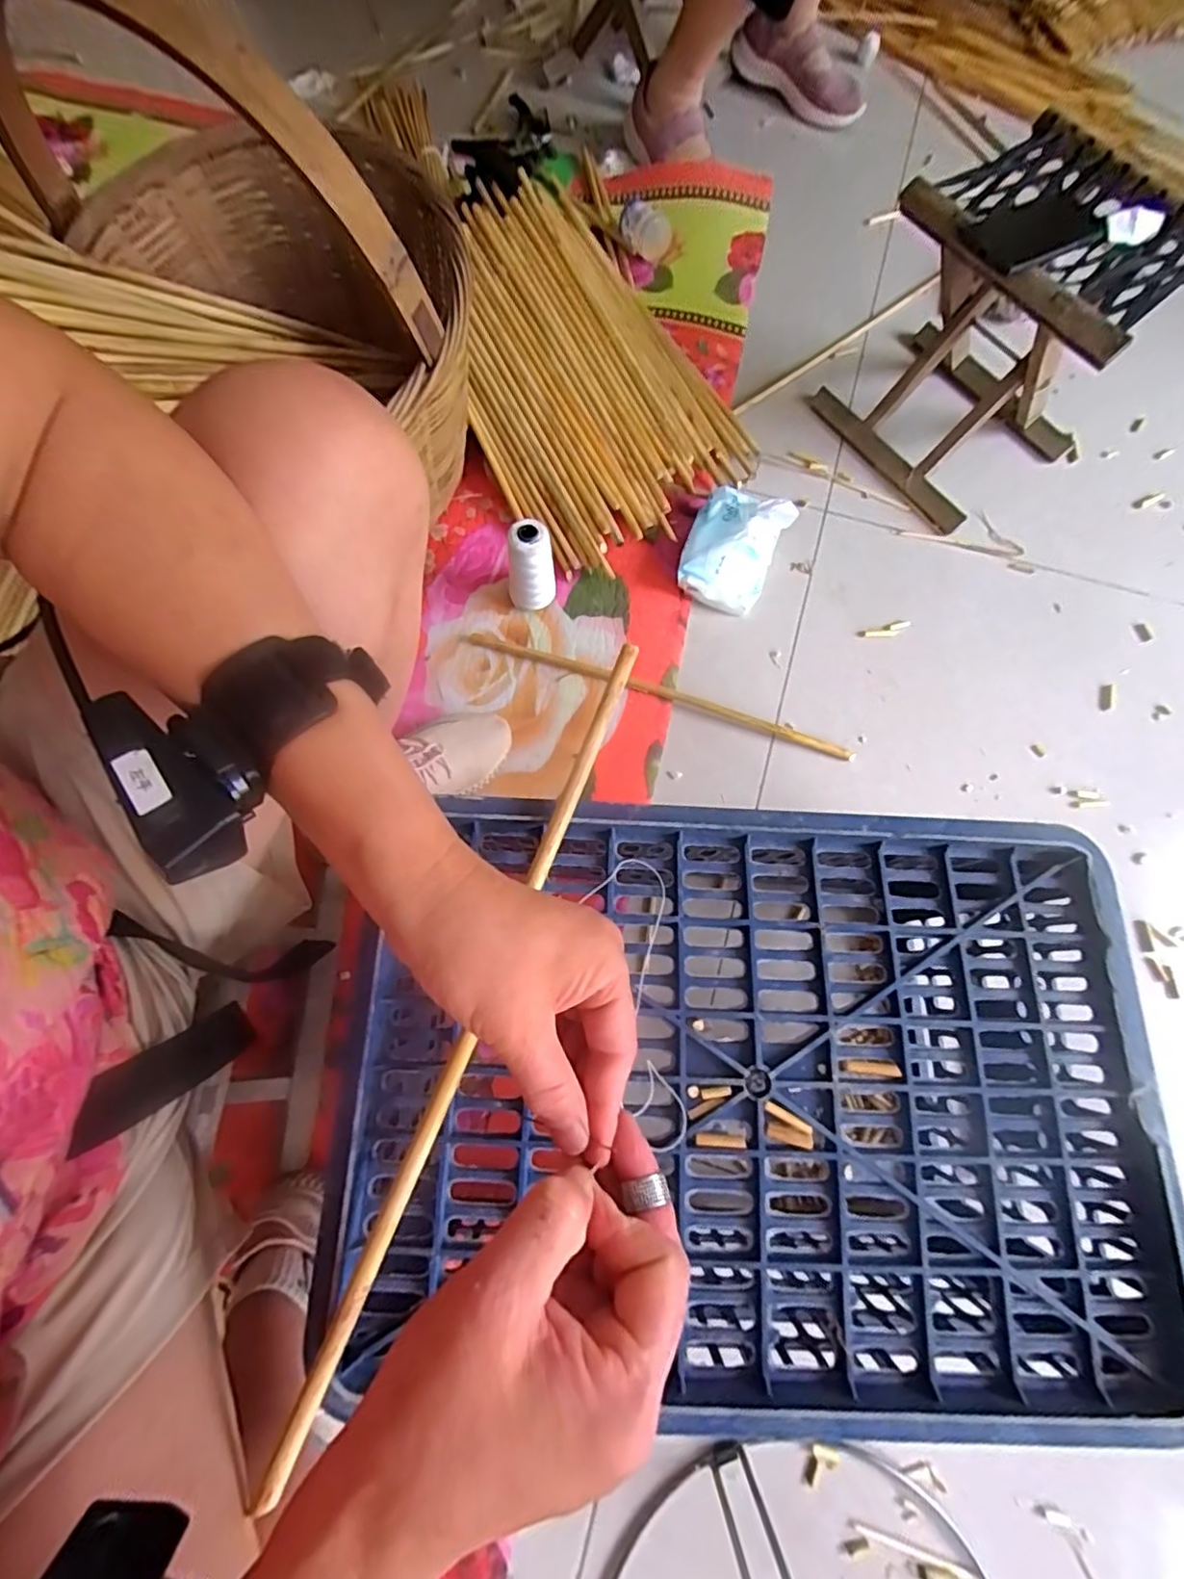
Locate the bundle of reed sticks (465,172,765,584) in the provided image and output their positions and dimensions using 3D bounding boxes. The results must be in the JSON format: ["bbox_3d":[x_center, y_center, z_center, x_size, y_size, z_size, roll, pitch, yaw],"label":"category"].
[{"bbox_3d":[-0.004,-0.547,0.782,0.337,0.115,0.503,-23,76,-8],"label":"bundle of reed sticks"}]

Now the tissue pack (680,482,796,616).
[{"bbox_3d":[0.172,-0.295,0.746,0.111,0.060,0.137,24,75,5],"label":"tissue pack"}]

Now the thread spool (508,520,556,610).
[{"bbox_3d":[-0.071,-0.254,0.697,0.055,0.111,0.047,-4,74,-3],"label":"thread spool"}]

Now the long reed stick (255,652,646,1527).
[{"bbox_3d":[-0.063,0.119,0.347,0.013,0.007,0.479,21,75,4],"label":"long reed stick"}]

